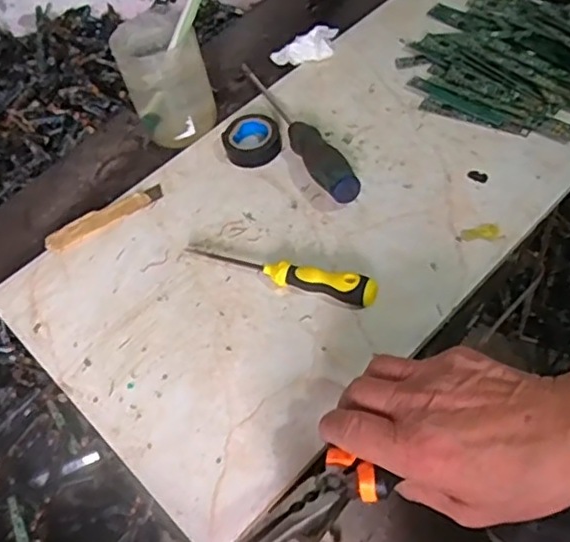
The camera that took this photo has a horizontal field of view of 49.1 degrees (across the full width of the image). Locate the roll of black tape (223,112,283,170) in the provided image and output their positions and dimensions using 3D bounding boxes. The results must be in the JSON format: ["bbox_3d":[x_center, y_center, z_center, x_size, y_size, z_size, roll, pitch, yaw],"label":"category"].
[{"bbox_3d":[-0.031,-0.124,0.577,0.054,0.022,0.059,-5,51,7],"label":"roll of black tape"}]

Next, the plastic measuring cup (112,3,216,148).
[{"bbox_3d":[-0.110,-0.184,0.582,0.077,0.105,0.078,-3,53,4],"label":"plastic measuring cup"}]

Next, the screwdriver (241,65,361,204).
[{"bbox_3d":[0.005,-0.139,0.576,0.029,0.030,0.233,-24,51,-8],"label":"screwdriver"}]

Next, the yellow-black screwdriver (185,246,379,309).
[{"bbox_3d":[-0.007,-0.001,0.477,0.157,0.025,0.021,13,56,20],"label":"yellow-black screwdriver"}]

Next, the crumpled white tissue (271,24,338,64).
[{"bbox_3d":[0.020,-0.234,0.649,0.070,0.021,0.037,-8,51,5],"label":"crumpled white tissue"}]

